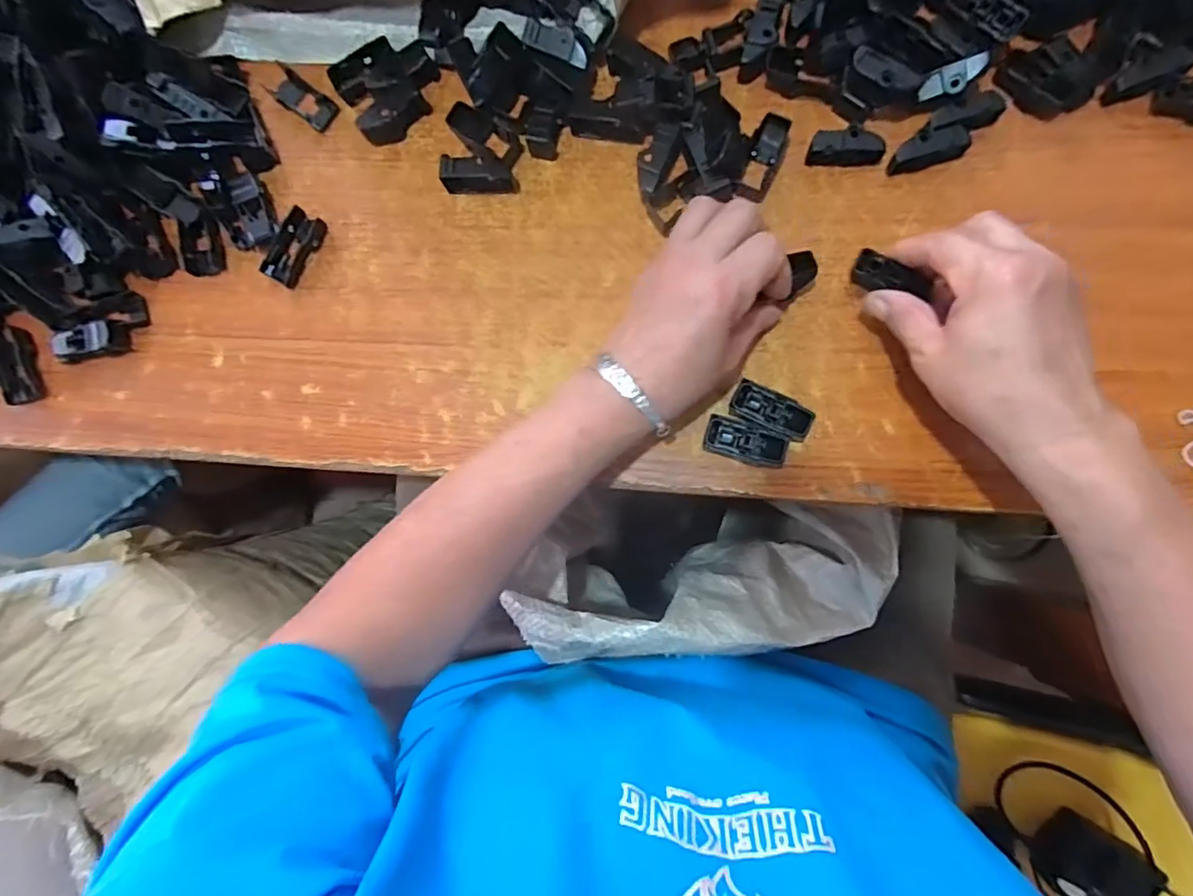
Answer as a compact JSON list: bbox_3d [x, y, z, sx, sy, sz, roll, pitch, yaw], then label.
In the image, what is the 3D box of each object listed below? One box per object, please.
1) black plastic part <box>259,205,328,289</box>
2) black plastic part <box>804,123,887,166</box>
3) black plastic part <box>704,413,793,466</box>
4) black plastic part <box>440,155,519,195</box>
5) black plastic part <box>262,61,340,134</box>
[{"bbox_3d":[-0.216,-0.143,0.411,0.027,0.010,0.053,27,88,7],"label":"black plastic part"},{"bbox_3d":[0.161,-0.193,0.368,0.046,0.015,0.021,4,86,7],"label":"black plastic part"},{"bbox_3d":[0.093,-0.003,0.358,0.051,0.016,0.023,17,88,7],"label":"black plastic part"},{"bbox_3d":[-0.081,-0.186,0.393,0.049,0.021,0.020,7,85,6],"label":"black plastic part"},{"bbox_3d":[-0.216,-0.255,0.420,0.057,0.011,0.023,37,89,8],"label":"black plastic part"}]

